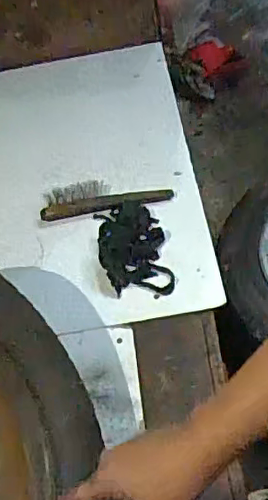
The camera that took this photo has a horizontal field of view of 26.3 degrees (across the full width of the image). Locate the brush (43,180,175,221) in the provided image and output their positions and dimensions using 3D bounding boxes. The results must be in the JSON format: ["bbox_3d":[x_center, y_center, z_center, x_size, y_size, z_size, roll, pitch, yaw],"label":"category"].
[{"bbox_3d":[-0.045,-0.086,0.919,0.205,0.024,0.056,-7,54,1],"label":"brush"}]

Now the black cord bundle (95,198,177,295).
[{"bbox_3d":[-0.002,-0.004,0.856,0.096,0.027,0.161,-10,54,-2],"label":"black cord bundle"}]

